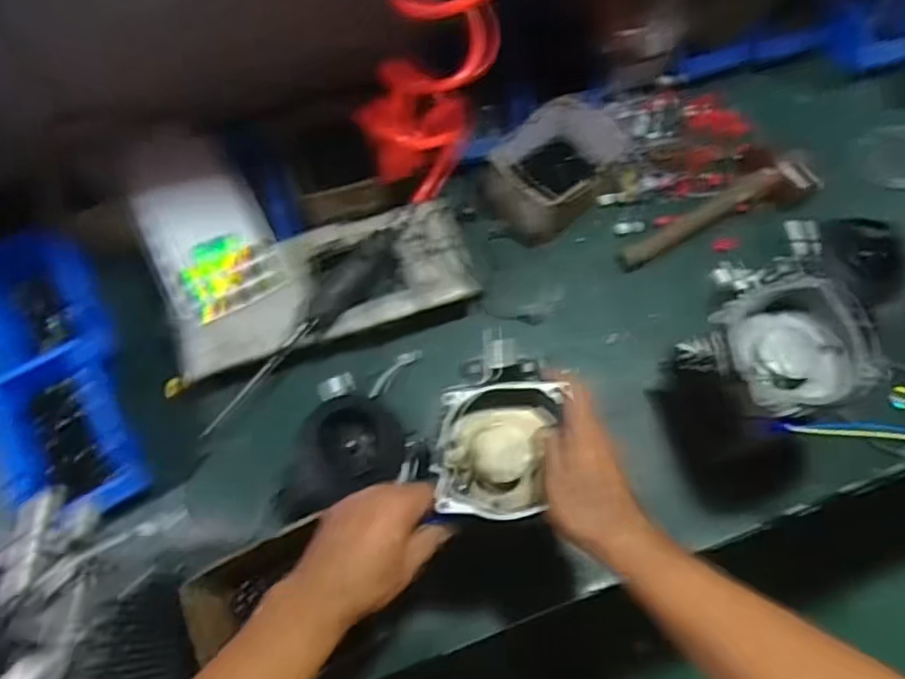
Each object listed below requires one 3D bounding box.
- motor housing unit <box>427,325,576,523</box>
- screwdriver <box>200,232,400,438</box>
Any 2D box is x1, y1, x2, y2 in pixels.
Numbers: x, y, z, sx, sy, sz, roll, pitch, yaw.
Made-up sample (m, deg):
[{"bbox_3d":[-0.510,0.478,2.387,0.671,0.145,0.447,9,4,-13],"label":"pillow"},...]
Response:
[{"bbox_3d":[0.037,0.077,0.553,0.105,0.053,0.152,8,67,5],"label":"motor housing unit"},{"bbox_3d":[-0.159,-0.017,0.723,0.039,0.044,0.301,33,71,15],"label":"screwdriver"}]

